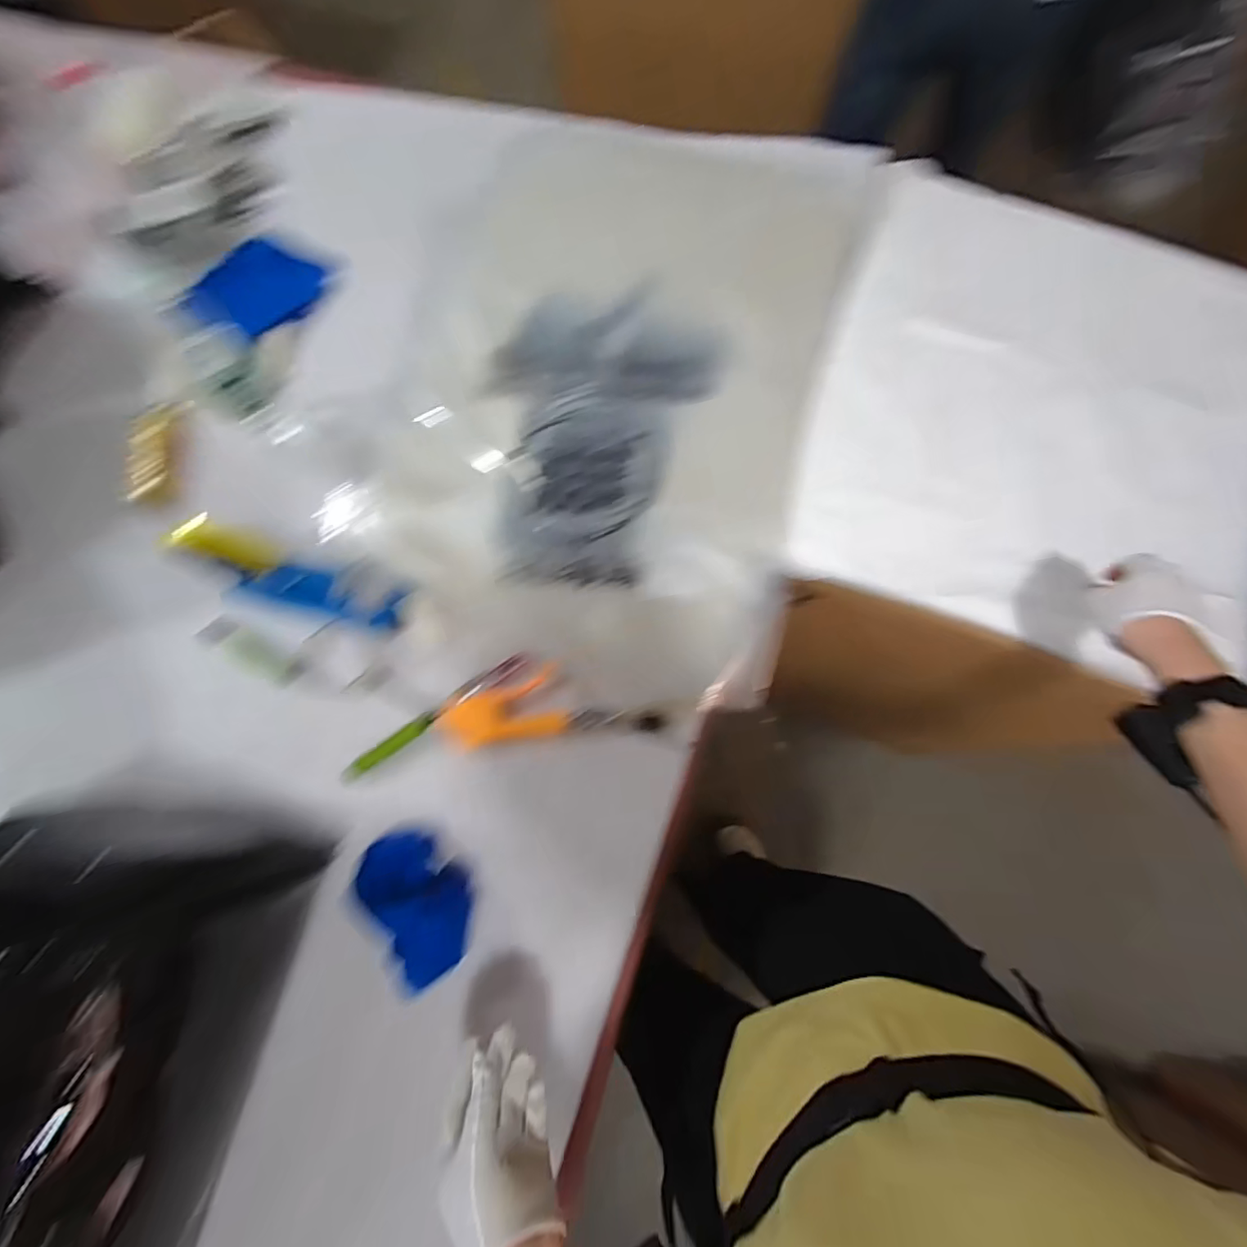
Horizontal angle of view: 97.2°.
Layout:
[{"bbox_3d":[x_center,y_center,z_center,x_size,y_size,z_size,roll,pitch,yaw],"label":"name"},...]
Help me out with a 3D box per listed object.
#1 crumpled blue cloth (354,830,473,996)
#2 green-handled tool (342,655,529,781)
[{"bbox_3d":[-0.204,0.279,0.554,0.085,0.062,0.146,-30,77,-7],"label":"crumpled blue cloth"},{"bbox_3d":[-0.211,0.101,0.621,0.234,0.011,0.024,-33,77,-8],"label":"green-handled tool"}]

